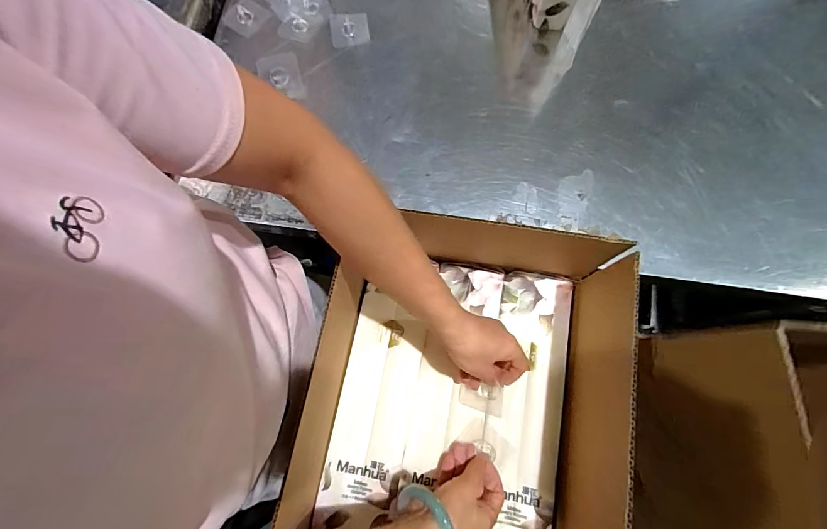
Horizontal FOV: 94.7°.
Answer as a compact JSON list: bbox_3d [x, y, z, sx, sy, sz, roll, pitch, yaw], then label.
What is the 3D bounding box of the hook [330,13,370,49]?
[{"bbox_3d":[-0.096,-0.351,0.572,0.056,0.013,0.054,-10,76,-1],"label":"hook"}]

